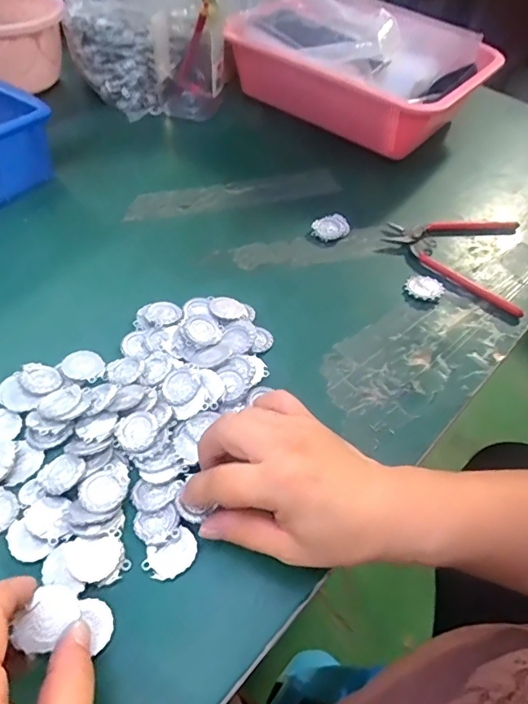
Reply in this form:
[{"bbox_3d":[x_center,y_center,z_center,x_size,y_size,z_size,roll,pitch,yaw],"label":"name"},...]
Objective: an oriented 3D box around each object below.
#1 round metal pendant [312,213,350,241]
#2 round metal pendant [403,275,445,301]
[{"bbox_3d":[0.066,-0.123,0.499,0.038,0.011,0.028,-30,59,-26],"label":"round metal pendant"},{"bbox_3d":[0.146,-0.059,0.454,0.031,0.004,0.031,3,51,-3],"label":"round metal pendant"}]

